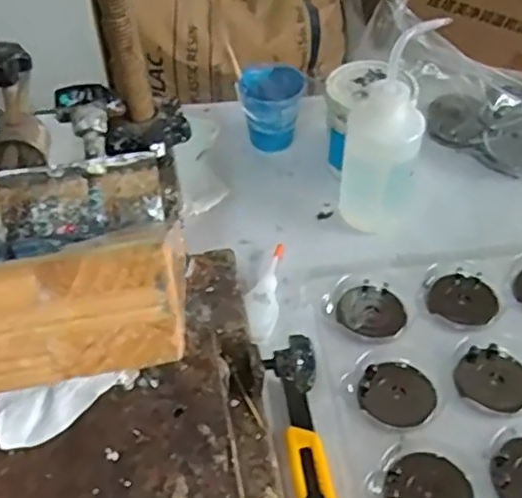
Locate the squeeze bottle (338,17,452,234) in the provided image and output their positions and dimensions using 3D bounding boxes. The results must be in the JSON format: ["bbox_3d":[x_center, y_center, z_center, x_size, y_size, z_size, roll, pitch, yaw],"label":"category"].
[{"bbox_3d":[0.102,-0.095,0.549,0.062,0.175,0.053,5,48,6],"label":"squeeze bottle"}]

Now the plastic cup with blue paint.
[{"bbox_3d":[0.010,-0.139,0.657,0.064,0.073,0.074,-6,48,-4],"label":"plastic cup with blue paint"}]

